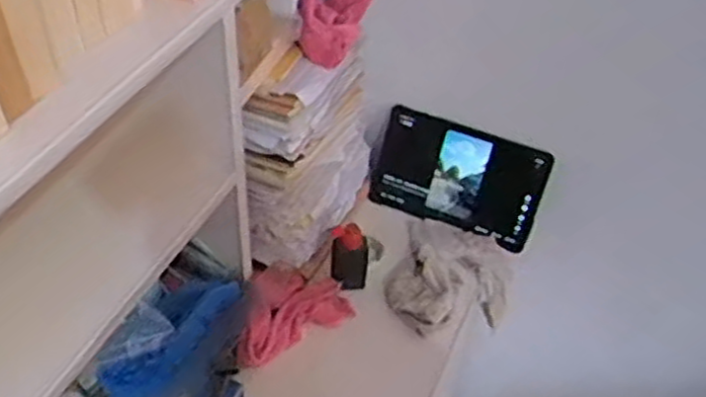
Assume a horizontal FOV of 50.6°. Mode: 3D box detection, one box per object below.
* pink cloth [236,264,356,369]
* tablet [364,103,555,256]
[{"bbox_3d":[-0.090,0.146,0.981,0.170,0.055,0.100,-23,52,-25],"label":"pink cloth"},{"bbox_3d":[0.158,-0.031,1.128,0.252,0.158,0.023,22,24,20],"label":"tablet"}]

